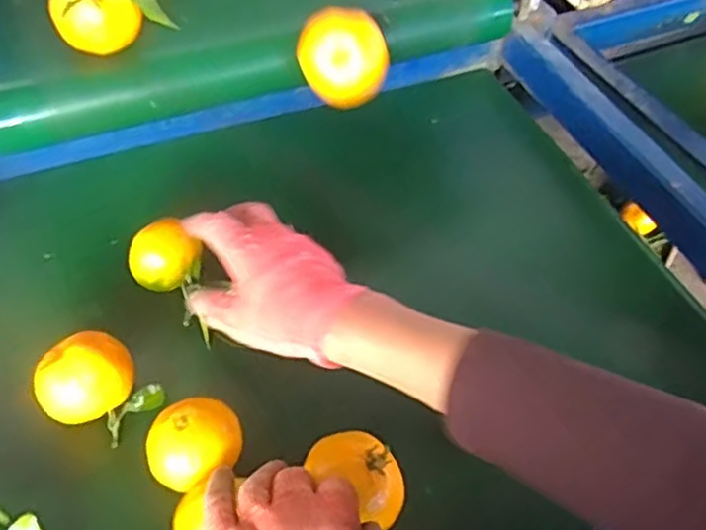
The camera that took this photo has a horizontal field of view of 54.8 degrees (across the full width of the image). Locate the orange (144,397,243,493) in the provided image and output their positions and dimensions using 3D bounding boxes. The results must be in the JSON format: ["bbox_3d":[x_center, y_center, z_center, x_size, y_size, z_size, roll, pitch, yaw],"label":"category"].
[{"bbox_3d":[-0.106,0.119,0.457,0.061,0.047,0.055,-20,52,-21],"label":"orange"}]

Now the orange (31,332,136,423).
[{"bbox_3d":[-0.188,0.082,0.481,0.063,0.063,0.053,-14,50,-16],"label":"orange"}]

